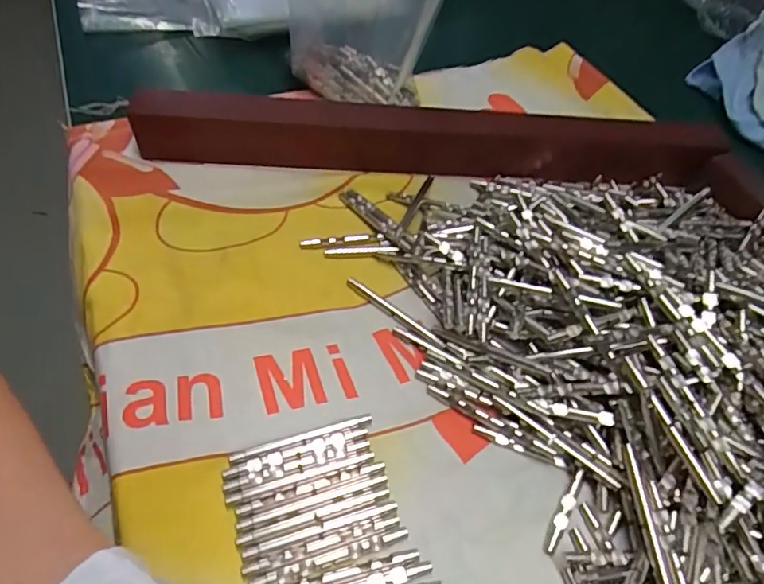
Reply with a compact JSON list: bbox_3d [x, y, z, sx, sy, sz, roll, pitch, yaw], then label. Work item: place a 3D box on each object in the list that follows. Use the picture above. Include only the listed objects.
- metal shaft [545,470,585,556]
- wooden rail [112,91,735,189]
[{"bbox_3d":[0.085,0.101,0.237,0.006,0.005,0.040,30,58,16],"label":"metal shaft"},{"bbox_3d":[0.034,-0.104,0.348,0.380,0.041,0.030,4,55,-2],"label":"wooden rail"}]

